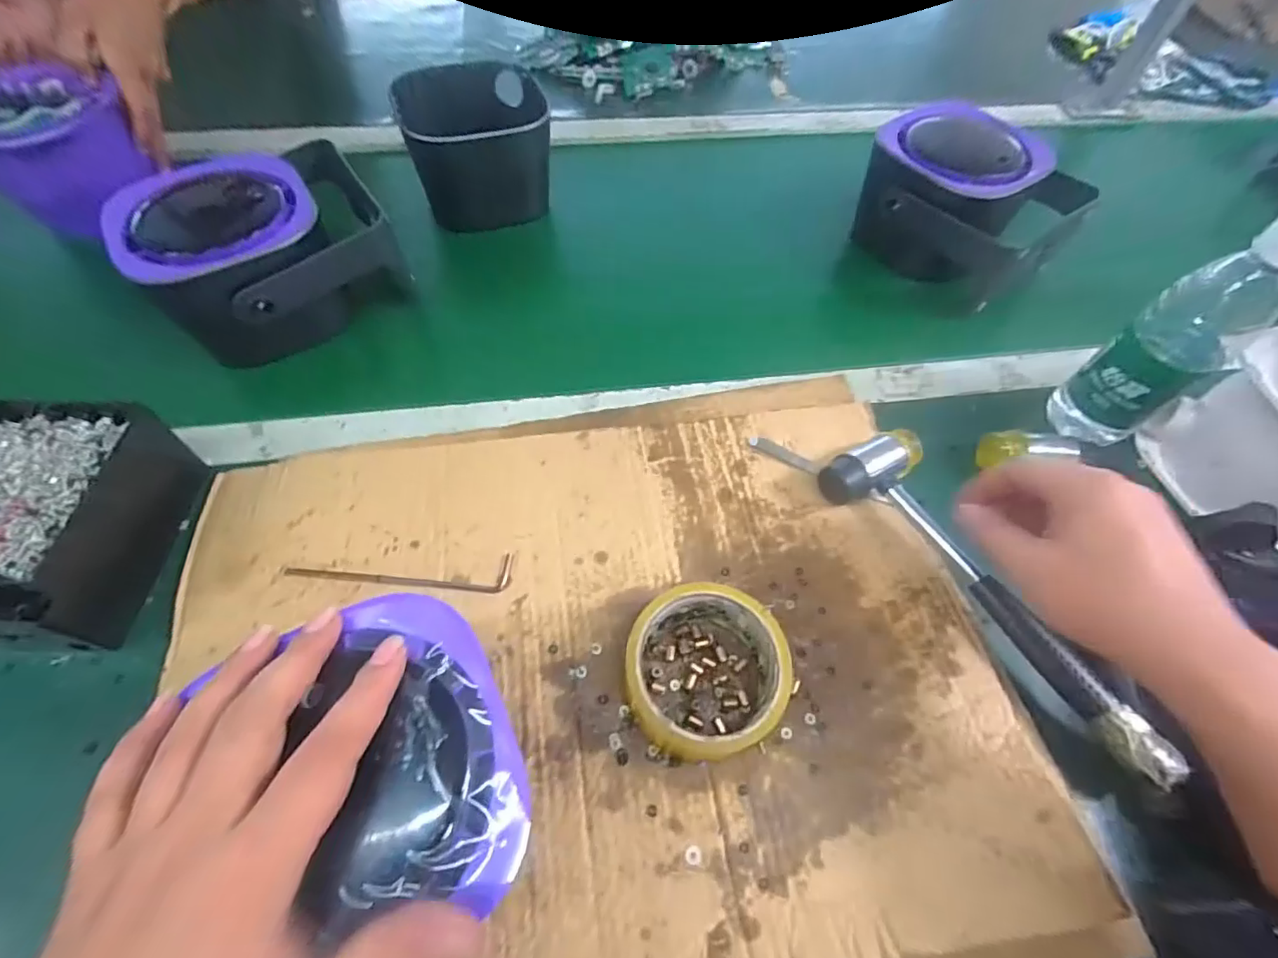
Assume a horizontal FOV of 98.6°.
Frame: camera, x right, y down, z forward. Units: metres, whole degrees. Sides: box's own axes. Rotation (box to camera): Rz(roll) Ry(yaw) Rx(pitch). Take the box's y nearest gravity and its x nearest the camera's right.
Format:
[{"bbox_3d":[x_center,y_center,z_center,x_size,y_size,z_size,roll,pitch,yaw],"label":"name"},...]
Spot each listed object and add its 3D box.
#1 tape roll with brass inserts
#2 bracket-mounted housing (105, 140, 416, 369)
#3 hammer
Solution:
[{"bbox_3d":[0.038,0.112,0.319,0.087,0.041,0.090,1,59,-2],"label":"tape roll with brass inserts"},{"bbox_3d":[-0.313,-0.195,0.465,0.178,0.097,0.154,-36,67,-22],"label":"bracket-mounted housing"},{"bbox_3d":[0.232,0.067,0.360,0.075,0.033,0.245,-32,65,-20],"label":"hammer"}]

